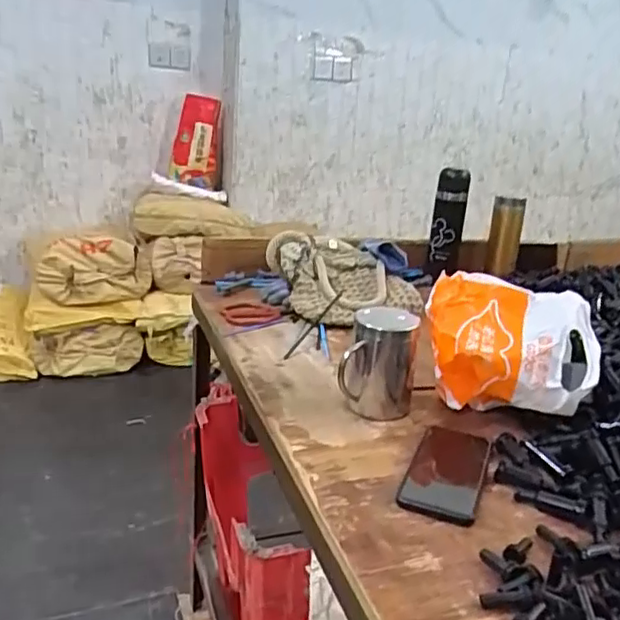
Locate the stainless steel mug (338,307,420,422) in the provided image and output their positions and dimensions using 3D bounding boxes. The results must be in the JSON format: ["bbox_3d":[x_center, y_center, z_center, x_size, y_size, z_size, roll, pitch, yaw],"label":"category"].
[{"bbox_3d":[0.086,0.059,0.782,0.081,0.118,0.095,8,20,14],"label":"stainless steel mug"}]

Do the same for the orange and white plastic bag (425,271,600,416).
[{"bbox_3d":[0.240,0.048,0.780,0.197,0.135,0.120,12,21,19],"label":"orange and white plastic bag"}]

